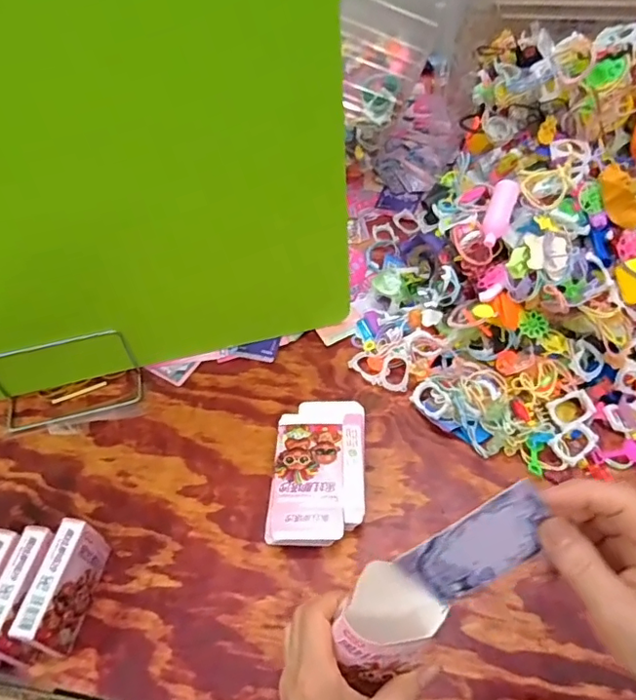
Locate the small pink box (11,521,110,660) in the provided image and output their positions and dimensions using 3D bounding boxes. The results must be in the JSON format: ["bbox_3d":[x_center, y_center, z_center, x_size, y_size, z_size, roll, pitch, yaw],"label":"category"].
[{"bbox_3d":[-0.211,0.200,0.462,0.025,0.068,0.094,5,51,10],"label":"small pink box"}]

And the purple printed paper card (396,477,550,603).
[{"bbox_3d":[0.093,0.112,0.310,0.084,0.059,0.004,-37,28,14],"label":"purple printed paper card"}]

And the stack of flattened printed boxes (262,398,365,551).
[{"bbox_3d":[0.002,0.117,0.543,0.090,0.024,0.152,1,50,7],"label":"stack of flattened printed boxes"}]

